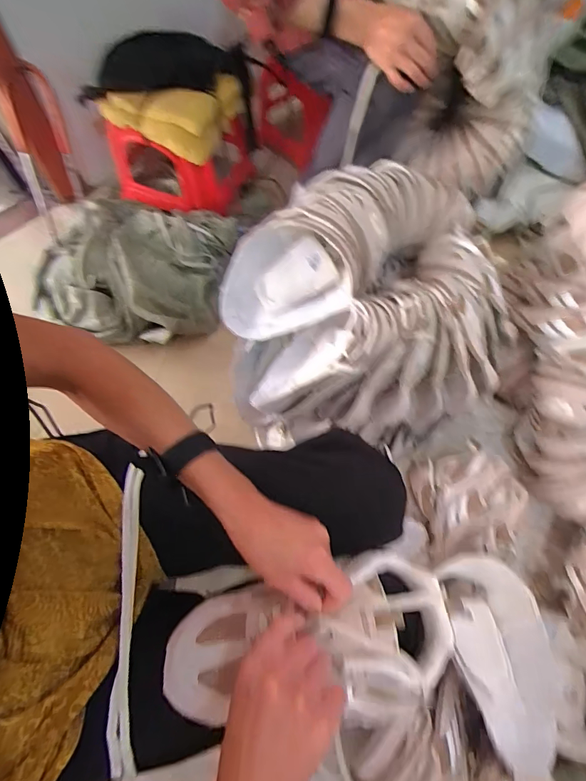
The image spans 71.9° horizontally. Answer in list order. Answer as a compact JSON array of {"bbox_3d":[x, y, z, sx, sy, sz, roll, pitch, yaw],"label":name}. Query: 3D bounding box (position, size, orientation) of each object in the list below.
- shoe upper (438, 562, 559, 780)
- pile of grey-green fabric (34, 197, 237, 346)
[{"bbox_3d":[0.283,0.362,0.559,0.132,0.084,0.245,3,44,1],"label":"shoe upper"},{"bbox_3d":[-0.372,-0.302,0.965,0.418,0.109,0.381,0,65,0],"label":"pile of grey-green fabric"}]

